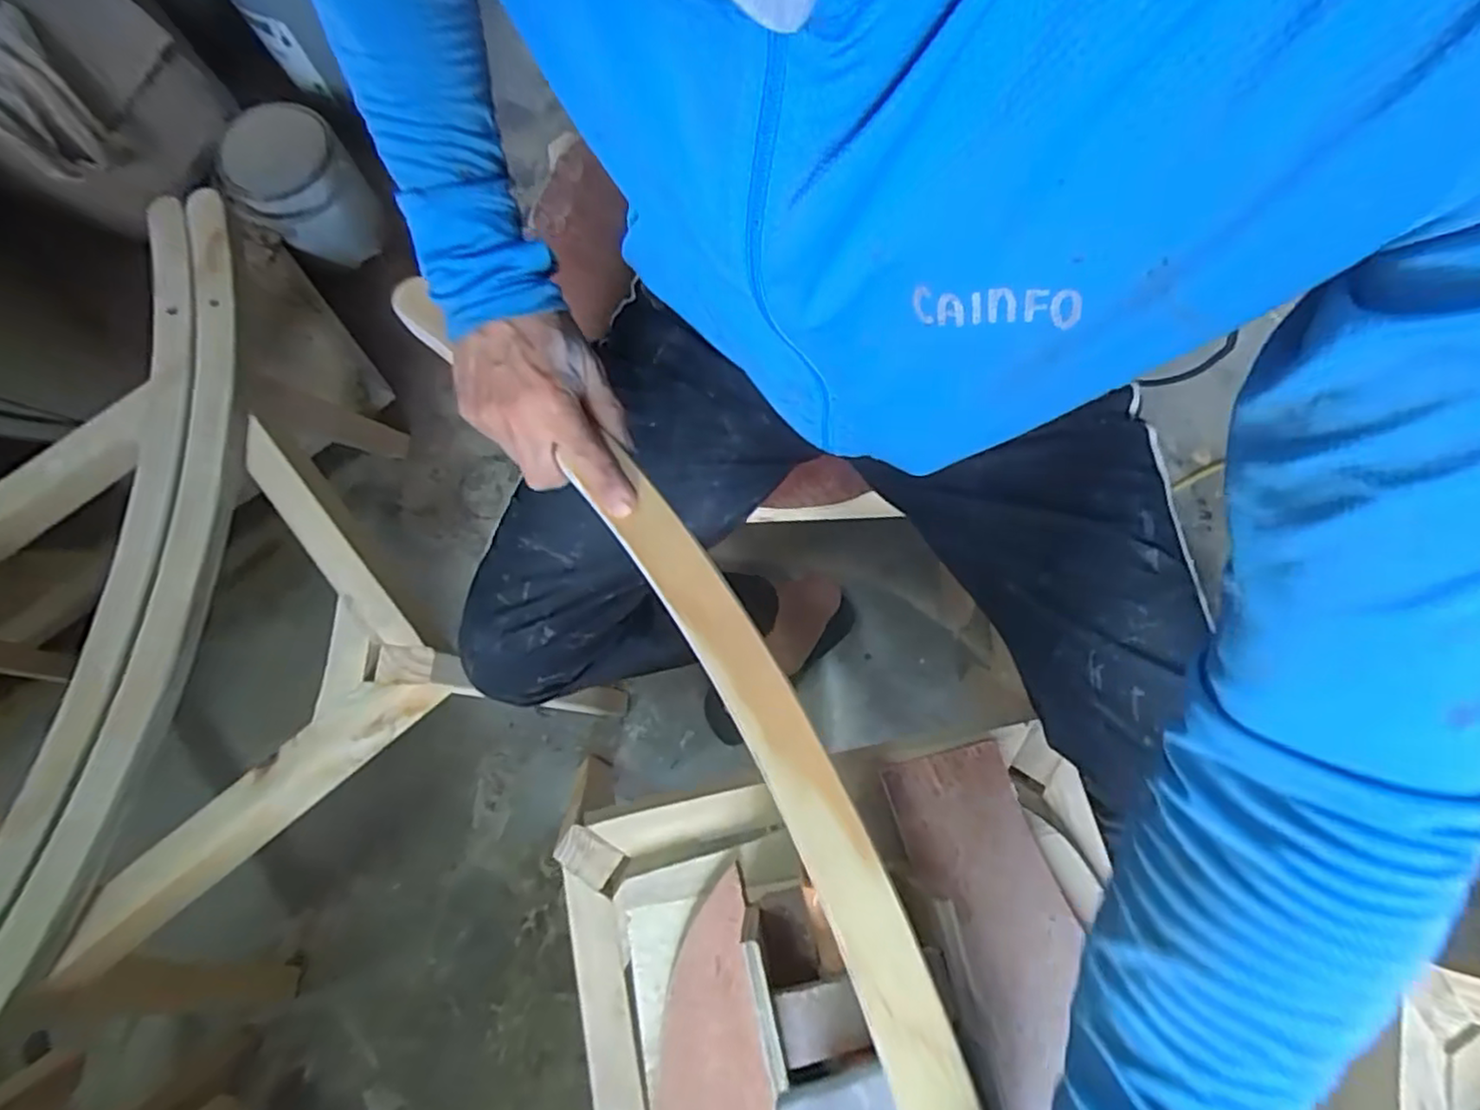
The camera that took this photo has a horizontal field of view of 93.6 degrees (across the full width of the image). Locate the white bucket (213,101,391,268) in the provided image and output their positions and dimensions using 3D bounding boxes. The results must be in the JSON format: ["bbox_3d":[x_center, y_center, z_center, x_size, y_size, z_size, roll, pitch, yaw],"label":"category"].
[{"bbox_3d":[-0.722,-0.597,1.154,0.196,0.158,0.205,-38,76,-10],"label":"white bucket"}]

